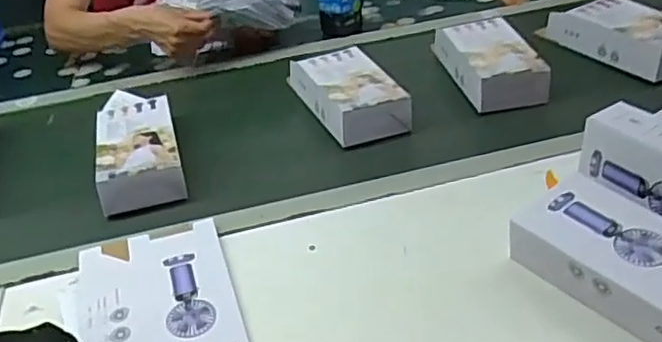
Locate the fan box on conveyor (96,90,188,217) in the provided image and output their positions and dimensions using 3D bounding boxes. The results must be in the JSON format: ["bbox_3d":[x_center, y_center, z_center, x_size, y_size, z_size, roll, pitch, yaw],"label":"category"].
[{"bbox_3d":[-0.246,-0.030,0.827,0.094,0.054,0.210,-14,35,-11],"label":"fan box on conveyor"}]

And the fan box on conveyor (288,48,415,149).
[{"bbox_3d":[0.020,-0.114,0.889,0.102,0.051,0.194,-18,36,-17],"label":"fan box on conveyor"}]

